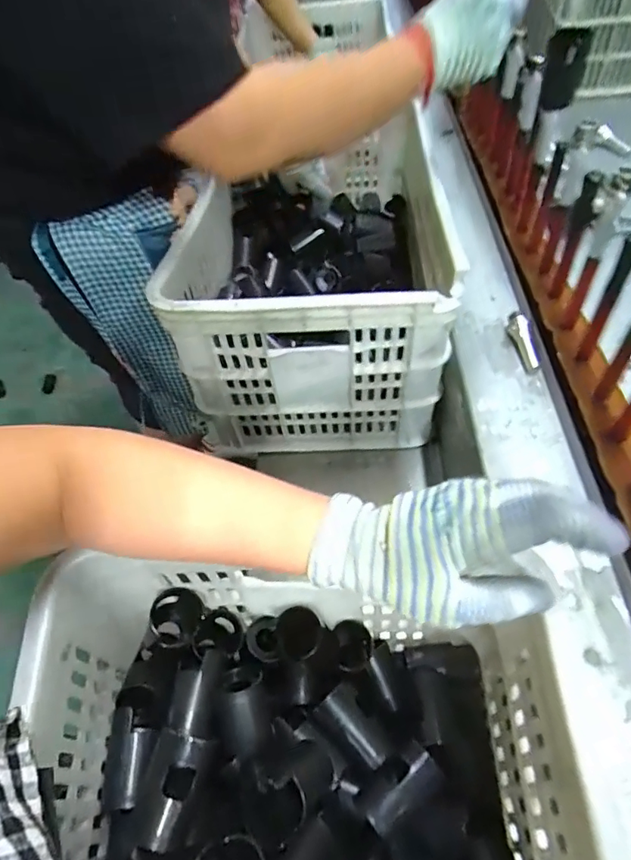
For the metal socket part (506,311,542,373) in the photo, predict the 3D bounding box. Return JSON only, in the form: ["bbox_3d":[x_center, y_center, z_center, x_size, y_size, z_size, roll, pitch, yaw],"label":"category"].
[{"bbox_3d":[0.246,-0.106,0.574,0.020,0.027,0.082,-6,59,-4],"label":"metal socket part"}]

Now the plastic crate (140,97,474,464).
[{"bbox_3d":[0.011,-0.281,0.777,0.338,0.288,0.584,3,59,2],"label":"plastic crate"}]

